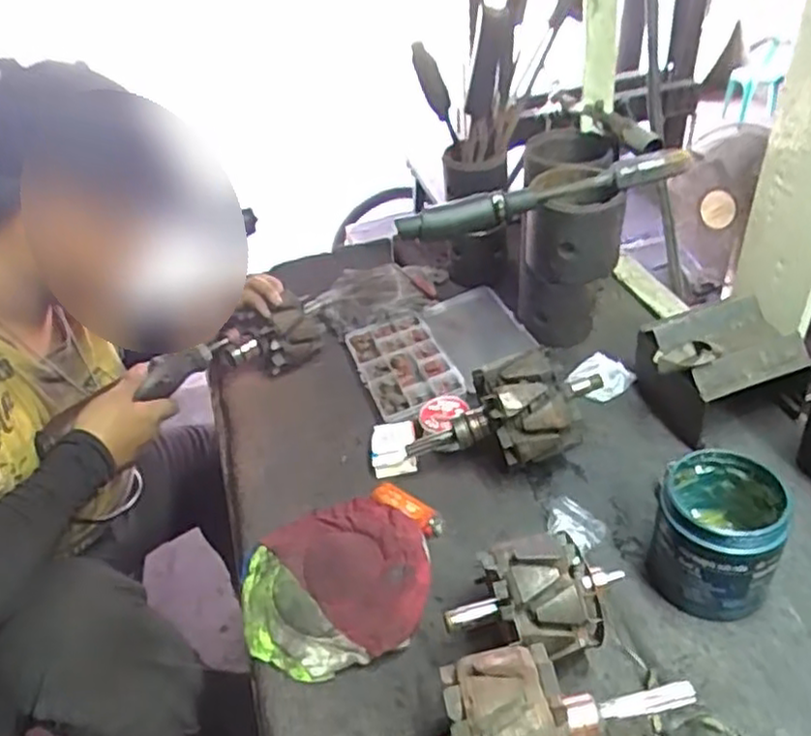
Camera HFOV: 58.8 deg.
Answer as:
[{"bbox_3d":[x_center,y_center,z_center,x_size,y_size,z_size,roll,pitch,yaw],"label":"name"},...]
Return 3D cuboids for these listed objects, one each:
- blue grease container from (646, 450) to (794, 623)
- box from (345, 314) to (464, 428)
[{"bbox_3d":[0.243,0.131,0.564,0.085,0.098,0.093,11,41,24],"label":"blue grease container"},{"bbox_3d":[-0.002,-0.003,0.825,0.097,0.017,0.172,-16,37,-10],"label":"box"}]

